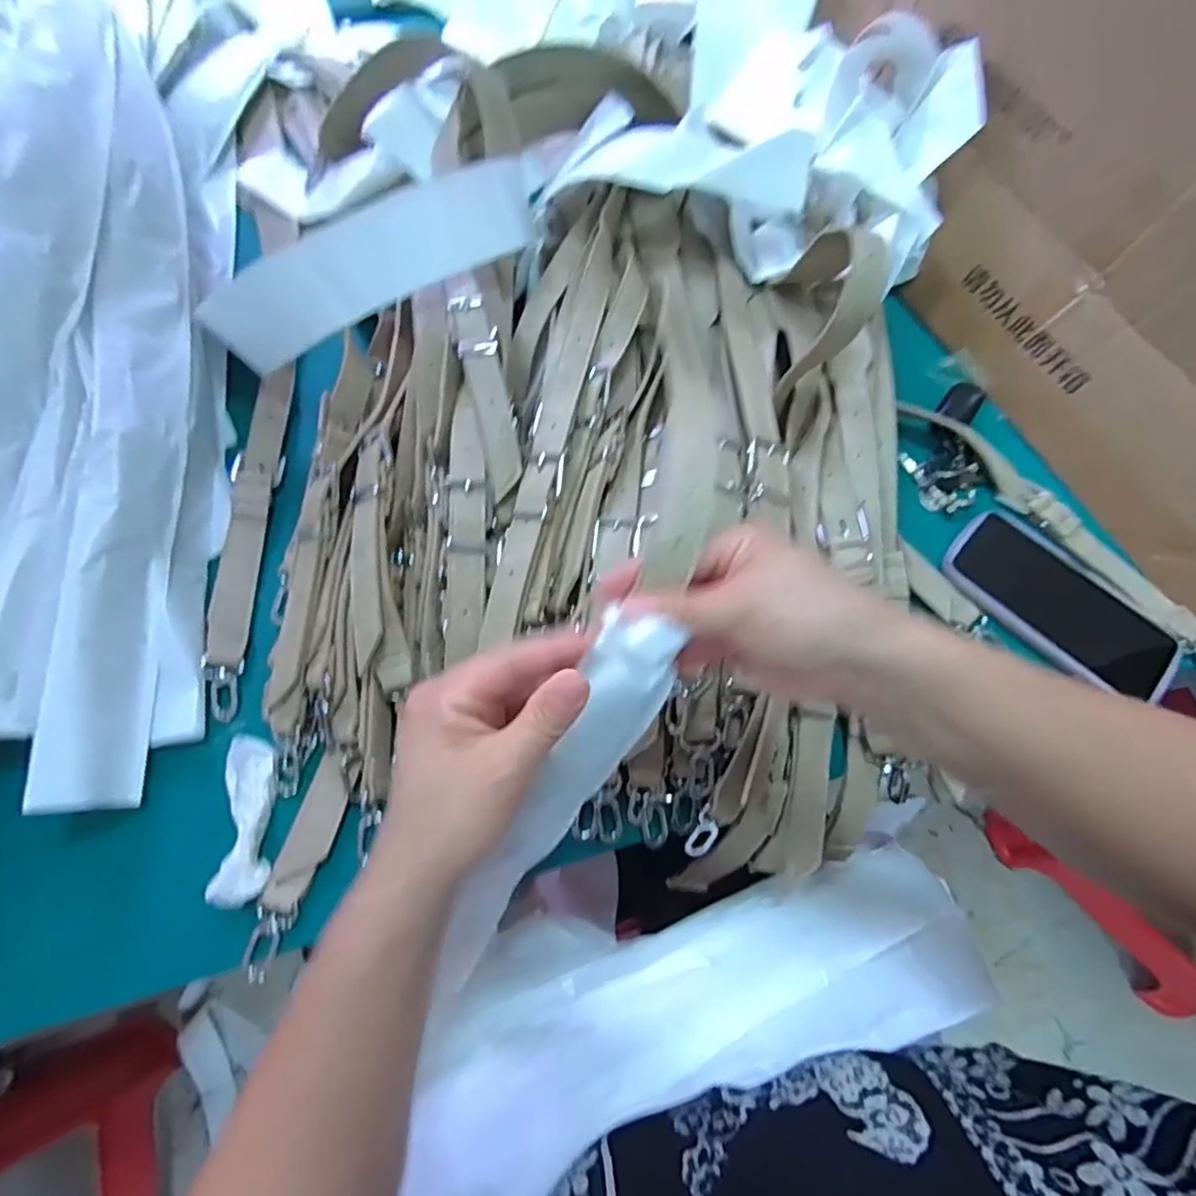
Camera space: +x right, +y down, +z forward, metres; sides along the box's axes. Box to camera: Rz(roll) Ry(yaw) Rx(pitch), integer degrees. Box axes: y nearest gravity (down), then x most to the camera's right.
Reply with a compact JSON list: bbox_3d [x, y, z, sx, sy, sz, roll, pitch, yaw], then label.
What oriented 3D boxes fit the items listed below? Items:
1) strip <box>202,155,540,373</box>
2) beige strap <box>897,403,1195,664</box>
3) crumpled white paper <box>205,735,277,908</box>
[{"bbox_3d":[-0.163,-0.253,0.460,0.264,0.072,0.067,-29,71,-14],"label":"strip"},{"bbox_3d":[0.371,-0.062,0.490,0.048,0.020,0.304,-32,71,-15],"label":"beige strap"},{"bbox_3d":[-0.215,0.134,0.376,0.030,0.018,0.095,-6,67,-5],"label":"crumpled white paper"}]

